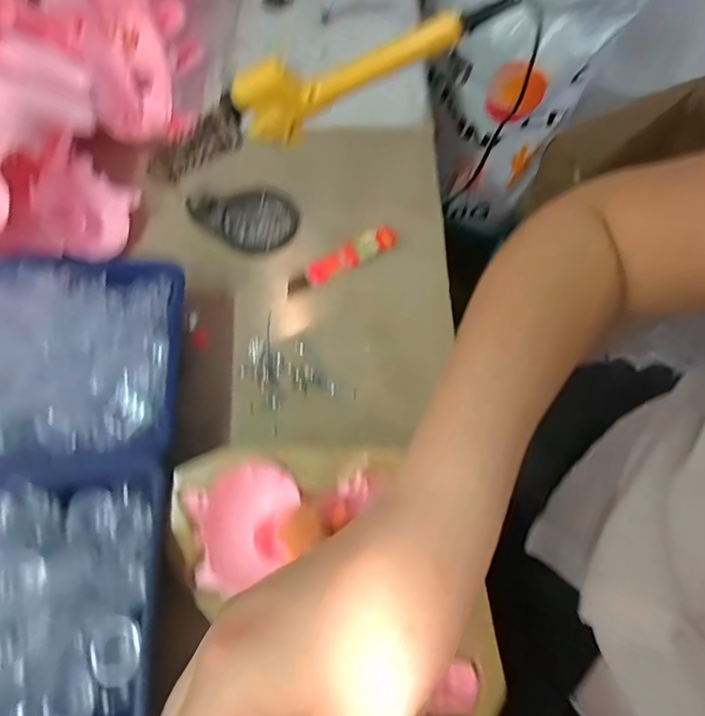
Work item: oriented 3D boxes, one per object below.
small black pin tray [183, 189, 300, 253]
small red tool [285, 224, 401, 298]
[{"bbox_3d":[-0.094,-0.127,0.411,0.089,0.016,0.059,19,68,7],"label":"small black pin tray"},{"bbox_3d":[-0.009,-0.084,0.397,0.103,0.009,0.025,-27,70,-11],"label":"small red tool"}]

